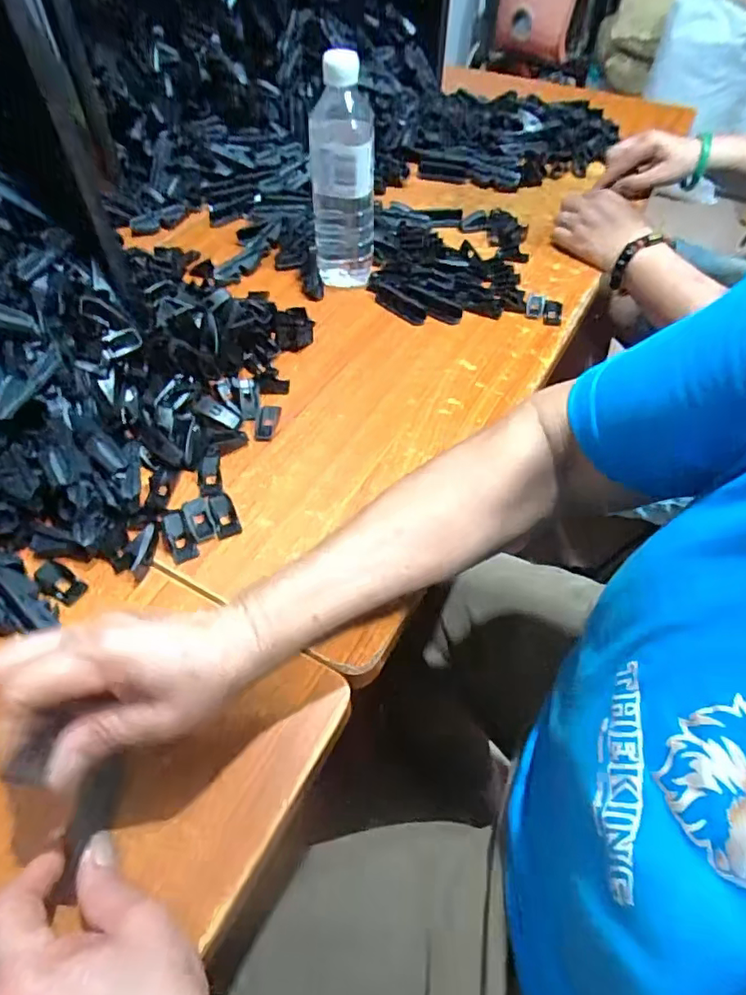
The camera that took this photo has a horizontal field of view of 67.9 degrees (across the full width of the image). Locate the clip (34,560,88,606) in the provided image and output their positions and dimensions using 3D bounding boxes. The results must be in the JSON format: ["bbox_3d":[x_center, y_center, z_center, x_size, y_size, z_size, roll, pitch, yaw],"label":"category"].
[{"bbox_3d":[-0.227,0.061,0.398,0.042,0.008,0.022,30,58,20],"label":"clip"}]

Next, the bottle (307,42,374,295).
[{"bbox_3d":[-0.031,-0.330,0.576,0.064,0.196,0.058,0,53,-1],"label":"bottle"}]

